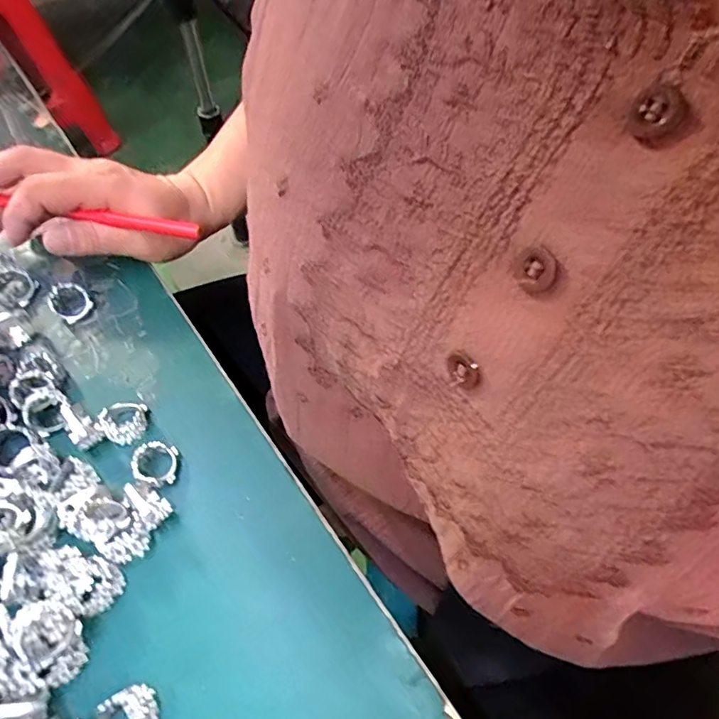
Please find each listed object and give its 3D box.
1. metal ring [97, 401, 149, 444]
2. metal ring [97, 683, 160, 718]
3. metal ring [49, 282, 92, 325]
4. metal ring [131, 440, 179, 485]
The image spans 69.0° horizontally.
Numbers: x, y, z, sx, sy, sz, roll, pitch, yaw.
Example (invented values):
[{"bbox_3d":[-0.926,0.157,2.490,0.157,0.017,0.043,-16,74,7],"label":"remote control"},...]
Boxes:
[{"bbox_3d":[-0.126,0.032,0.281,0.023,0.013,0.027,-38,66,-20],"label":"metal ring"},{"bbox_3d":[-0.095,0.147,0.215,0.022,0.013,0.022,0,59,1],"label":"metal ring"},{"bbox_3d":[-0.175,-0.035,0.318,0.023,0.015,0.023,-47,106,-22],"label":"metal ring"},{"bbox_3d":[-0.105,0.053,0.268,0.022,0.006,0.022,14,59,-24],"label":"metal ring"}]

